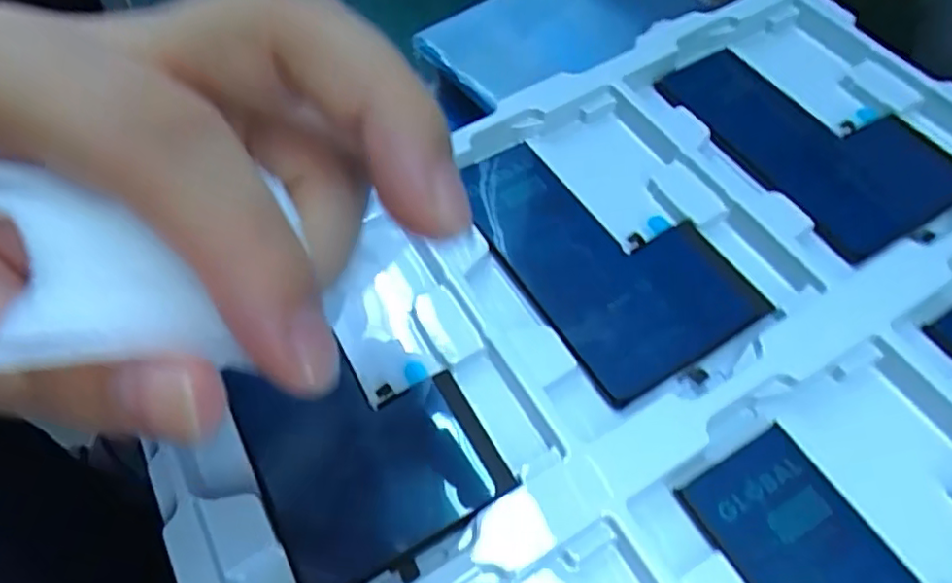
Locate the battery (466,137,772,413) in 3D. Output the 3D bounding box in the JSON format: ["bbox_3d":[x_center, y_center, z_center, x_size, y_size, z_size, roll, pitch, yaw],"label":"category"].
[{"bbox_3d":[0.042,-0.016,0.220,0.063,0.005,0.108,-29,62,-16],"label":"battery"}]

